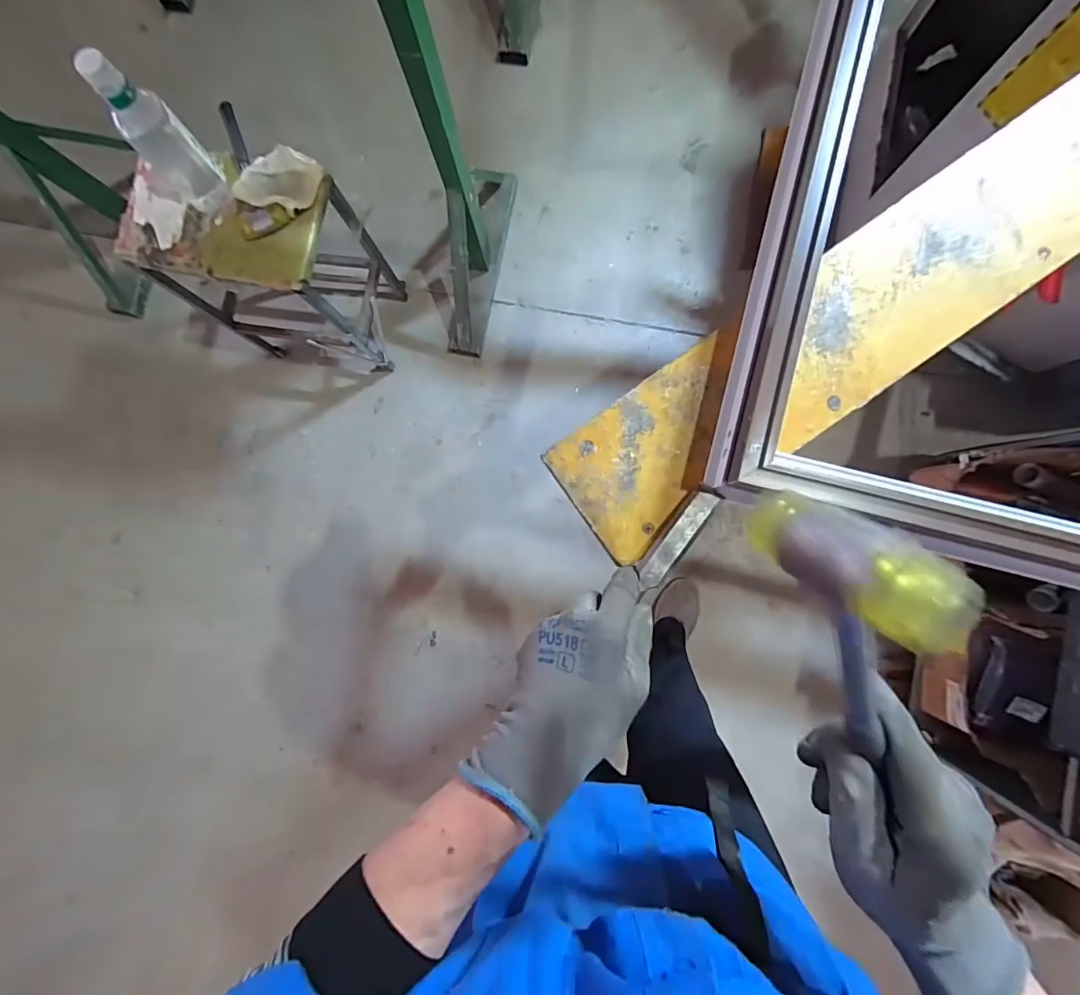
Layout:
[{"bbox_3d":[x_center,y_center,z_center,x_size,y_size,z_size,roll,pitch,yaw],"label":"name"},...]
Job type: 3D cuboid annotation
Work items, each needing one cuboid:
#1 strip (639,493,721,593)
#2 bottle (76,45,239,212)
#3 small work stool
[{"bbox_3d":[0.110,0.033,0.396,0.016,0.006,0.090,38,82,4],"label":"strip"},{"bbox_3d":[-0.576,-0.541,0.749,0.077,0.245,0.082,41,90,4],"label":"bottle"},{"bbox_3d":[-0.561,-0.501,1.113,0.389,0.518,0.264,10,88,4],"label":"small work stool"}]

